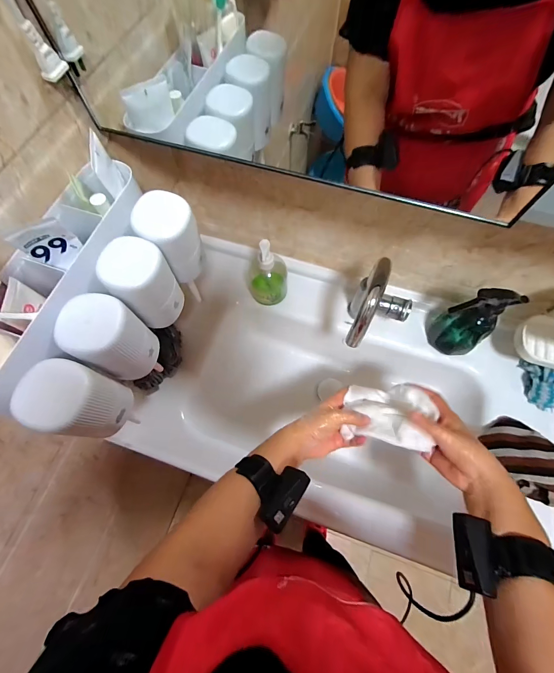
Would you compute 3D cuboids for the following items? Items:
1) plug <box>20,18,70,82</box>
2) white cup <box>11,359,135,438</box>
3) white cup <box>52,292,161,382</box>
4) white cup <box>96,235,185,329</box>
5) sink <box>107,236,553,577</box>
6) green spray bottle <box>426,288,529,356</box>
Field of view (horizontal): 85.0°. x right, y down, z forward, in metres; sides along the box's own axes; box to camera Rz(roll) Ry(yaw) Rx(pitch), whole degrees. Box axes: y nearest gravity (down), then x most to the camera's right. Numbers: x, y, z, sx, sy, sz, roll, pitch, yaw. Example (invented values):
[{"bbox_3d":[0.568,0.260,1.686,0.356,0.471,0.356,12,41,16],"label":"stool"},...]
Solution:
[{"bbox_3d":[-0.217,-0.265,0.280,0.013,0.040,0.024,35,73,13],"label":"plug"},{"bbox_3d":[-0.205,0.068,0.320,0.056,0.108,0.073,19,70,8],"label":"white cup"},{"bbox_3d":[-0.185,0.007,0.341,0.057,0.112,0.061,0,68,1],"label":"white cup"},{"bbox_3d":[-0.158,-0.061,0.370,0.070,0.112,0.058,-38,73,-13],"label":"white cup"},{"bbox_3d":[0.136,0.124,0.641,0.734,0.166,0.472,17,70,7],"label":"sink"},{"bbox_3d":[0.344,-0.027,0.537,0.089,0.192,0.065,43,75,16],"label":"green spray bottle"}]

